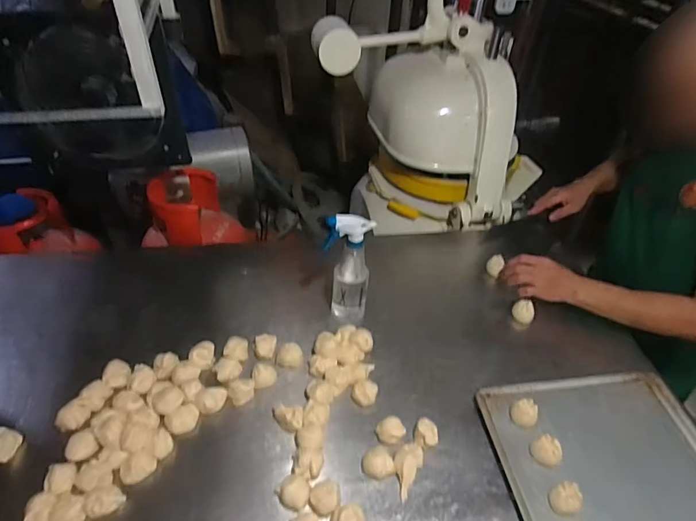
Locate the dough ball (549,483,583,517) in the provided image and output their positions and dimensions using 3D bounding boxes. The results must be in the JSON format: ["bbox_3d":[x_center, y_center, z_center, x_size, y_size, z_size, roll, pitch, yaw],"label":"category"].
[{"bbox_3d":[0.313,0.344,0.637,0.038,0.035,0.038,1,43,-1],"label":"dough ball"}]

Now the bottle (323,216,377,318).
[{"bbox_3d":[0.001,0.019,0.834,0.086,0.247,0.059,0,43,-2],"label":"bottle"}]

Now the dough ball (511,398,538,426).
[{"bbox_3d":[0.289,0.252,0.729,0.040,0.035,0.037,2,41,-2],"label":"dough ball"}]

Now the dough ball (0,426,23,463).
[{"bbox_3d":[-0.528,0.281,0.676,0.042,0.043,0.045,1,43,-1],"label":"dough ball"}]

